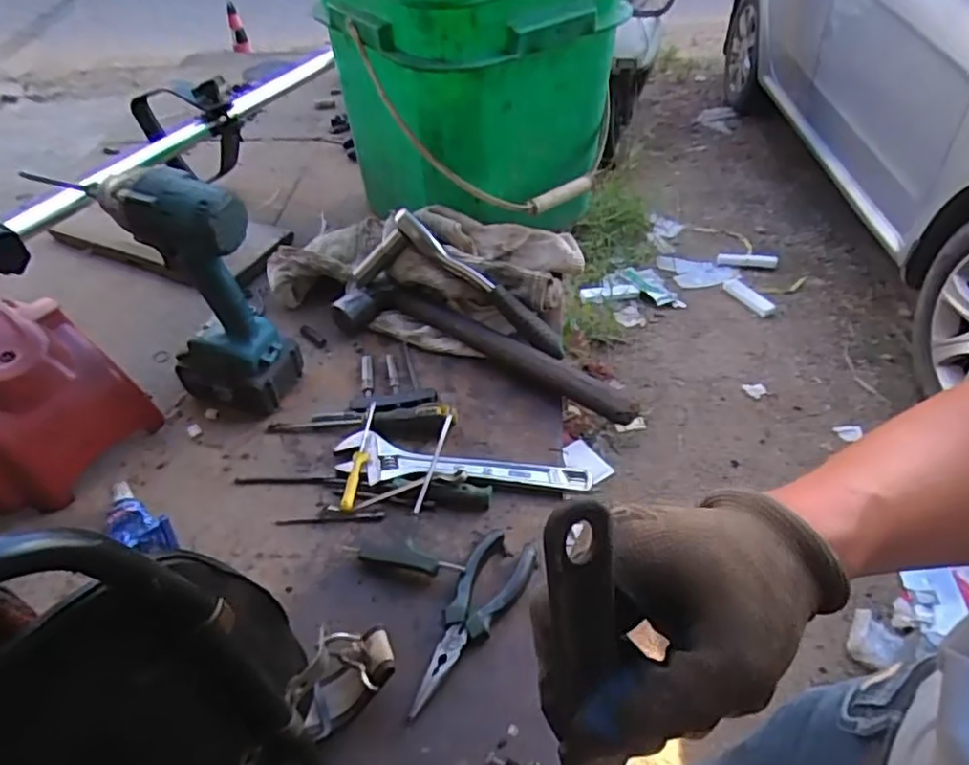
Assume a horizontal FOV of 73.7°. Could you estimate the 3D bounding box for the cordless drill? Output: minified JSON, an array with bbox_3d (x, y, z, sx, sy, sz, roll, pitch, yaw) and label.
[{"bbox_3d":[-0.276,-0.086,0.633,0.141,0.246,0.079,17,49,18],"label":"cordless drill"}]

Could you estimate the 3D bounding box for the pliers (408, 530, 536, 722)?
[{"bbox_3d":[-0.008,0.188,0.511,0.050,0.015,0.156,19,49,19],"label":"pliers"}]

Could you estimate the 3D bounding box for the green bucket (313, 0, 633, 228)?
[{"bbox_3d":[-0.031,-0.412,0.834,0.302,0.283,0.364,-16,47,-13],"label":"green bucket"}]

